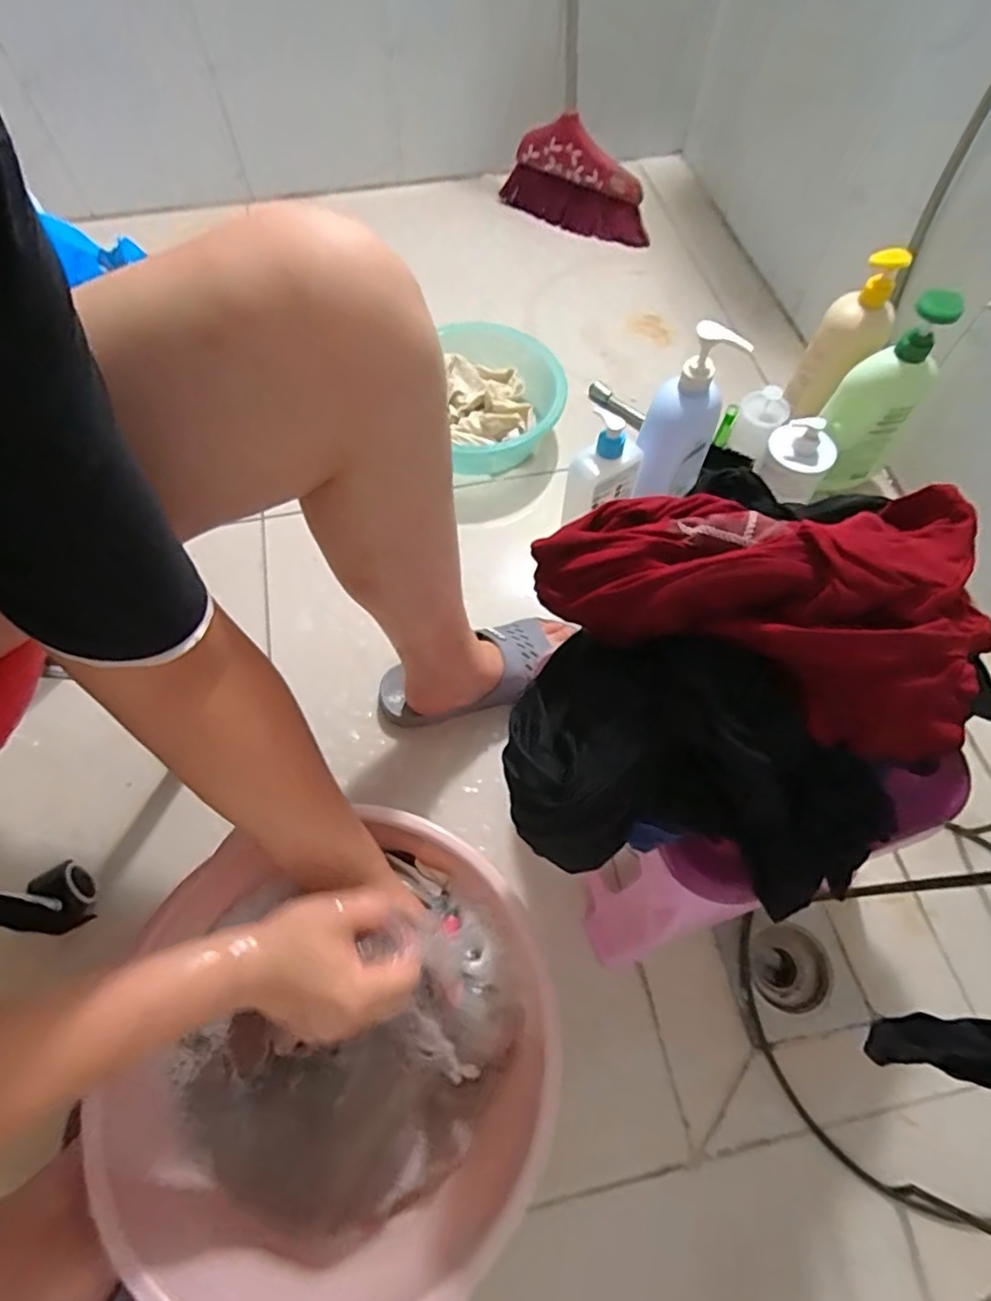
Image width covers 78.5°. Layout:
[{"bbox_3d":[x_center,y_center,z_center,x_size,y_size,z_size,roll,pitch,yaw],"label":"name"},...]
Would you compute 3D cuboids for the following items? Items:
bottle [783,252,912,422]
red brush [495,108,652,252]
[{"bbox_3d":[0.441,-0.388,0.768,0.074,0.193,0.070,13,64,6],"label":"bottle"},{"bbox_3d":[0.152,-0.879,1.138,0.312,0.154,0.063,29,67,13],"label":"red brush"}]

